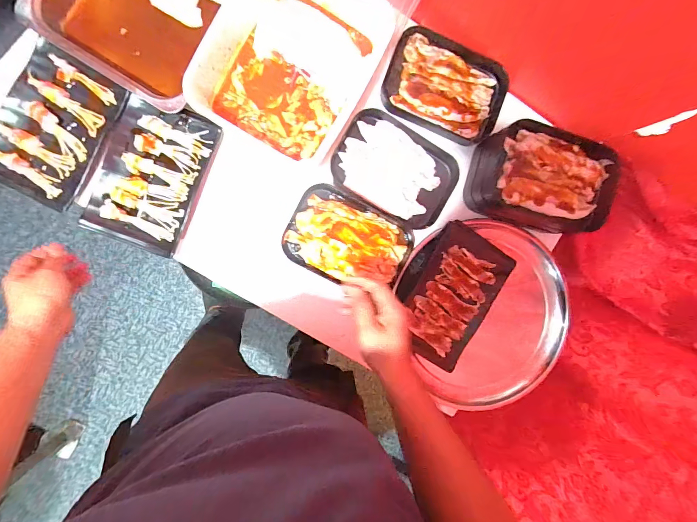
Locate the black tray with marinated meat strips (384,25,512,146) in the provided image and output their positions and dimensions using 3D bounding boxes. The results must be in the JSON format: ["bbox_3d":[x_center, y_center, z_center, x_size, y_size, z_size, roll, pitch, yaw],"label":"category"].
[{"bbox_3d":[0.182,-0.327,0.633,0.225,0.030,0.170,23,90,-7],"label":"black tray with marinated meat strips"}]

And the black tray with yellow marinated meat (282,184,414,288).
[{"bbox_3d":[0.001,-0.036,0.620,0.216,0.023,0.148,28,92,-8],"label":"black tray with yellow marinated meat"}]

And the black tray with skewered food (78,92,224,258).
[{"bbox_3d":[-0.328,-0.144,0.568,0.155,0.040,0.234,22,90,-7],"label":"black tray with skewered food"}]

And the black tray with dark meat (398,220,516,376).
[{"bbox_3d":[0.188,0.065,0.628,0.161,0.029,0.237,33,89,-7],"label":"black tray with dark meat"}]

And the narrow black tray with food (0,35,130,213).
[{"bbox_3d":[-0.476,-0.213,0.545,0.151,0.022,0.227,29,90,-7],"label":"narrow black tray with food"}]

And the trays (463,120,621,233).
[{"bbox_3d":[0.351,-0.146,0.622,0.233,0.083,0.161,13,92,-7],"label":"trays"}]

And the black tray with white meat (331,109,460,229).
[{"bbox_3d":[0.087,-0.170,0.622,0.217,0.028,0.154,27,90,-7],"label":"black tray with white meat"}]

